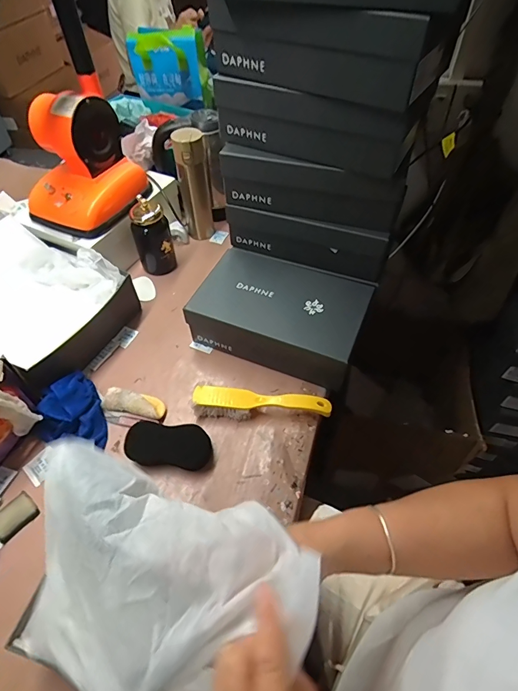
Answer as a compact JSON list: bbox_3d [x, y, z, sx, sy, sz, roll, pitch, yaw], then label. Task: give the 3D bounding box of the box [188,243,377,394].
[{"bbox_3d":[0.037,-0.057,0.738,0.295,0.098,0.200,18,55,14],"label":"box"}]

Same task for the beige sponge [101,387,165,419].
[{"bbox_3d":[-0.213,0.098,0.676,0.105,0.024,0.041,11,53,9],"label":"beige sponge"}]

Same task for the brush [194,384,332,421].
[{"bbox_3d":[0.004,0.100,0.663,0.226,0.045,0.043,4,53,3],"label":"brush"}]

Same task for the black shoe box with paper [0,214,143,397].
[{"bbox_3d":[-0.441,-0.086,0.765,0.310,0.132,0.252,25,57,18],"label":"black shoe box with paper"}]

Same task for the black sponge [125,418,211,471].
[{"bbox_3d":[-0.141,0.156,0.622,0.134,0.044,0.058,10,52,-10],"label":"black sponge"}]

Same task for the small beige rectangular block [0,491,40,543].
[{"bbox_3d":[-0.354,0.247,0.571,0.045,0.012,0.057,33,60,23],"label":"small beige rectangular block"}]

